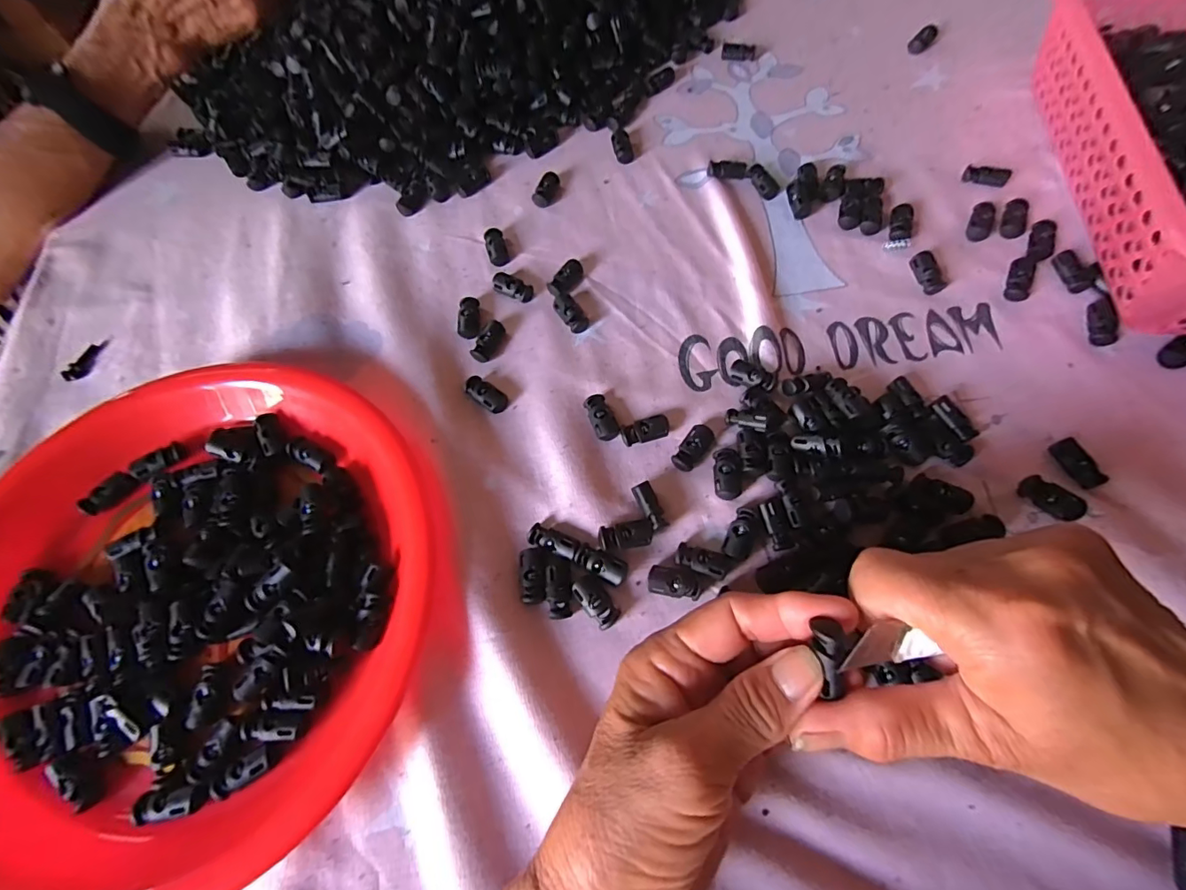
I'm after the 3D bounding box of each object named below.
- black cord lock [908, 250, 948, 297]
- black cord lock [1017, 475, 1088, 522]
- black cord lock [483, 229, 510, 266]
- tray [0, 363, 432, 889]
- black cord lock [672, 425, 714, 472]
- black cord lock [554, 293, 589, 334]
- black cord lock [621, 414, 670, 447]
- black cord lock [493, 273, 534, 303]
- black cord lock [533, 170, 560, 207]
[{"bbox_3d":[0.218,-0.112,0.323,0.015,0.010,0.029,-14,68,-3],"label":"black cord lock"},{"bbox_3d":[0.238,0.028,0.258,0.029,0.008,0.013,37,74,16],"label":"black cord lock"},{"bbox_3d":[-0.068,-0.140,0.351,0.014,0.007,0.029,-17,68,-4],"label":"black cord lock"},{"bbox_3d":[-0.213,0.075,0.252,0.256,0.023,0.255,-5,68,1],"label":"tray"},{"bbox_3d":[0.057,0.002,0.284,0.014,0.006,0.028,37,74,16],"label":"black cord lock"},{"bbox_3d":[-0.014,-0.087,0.326,0.014,0.008,0.030,-35,71,-11],"label":"black cord lock"},{"bbox_3d":[0.030,-0.009,0.289,0.027,0.007,0.014,-14,68,-3],"label":"black cord lock"},{"bbox_3d":[-0.054,-0.107,0.336,0.028,0.008,0.015,25,71,12],"label":"black cord lock"},{"bbox_3d":[-0.035,-0.192,0.375,0.014,0.008,0.029,21,71,11],"label":"black cord lock"}]

